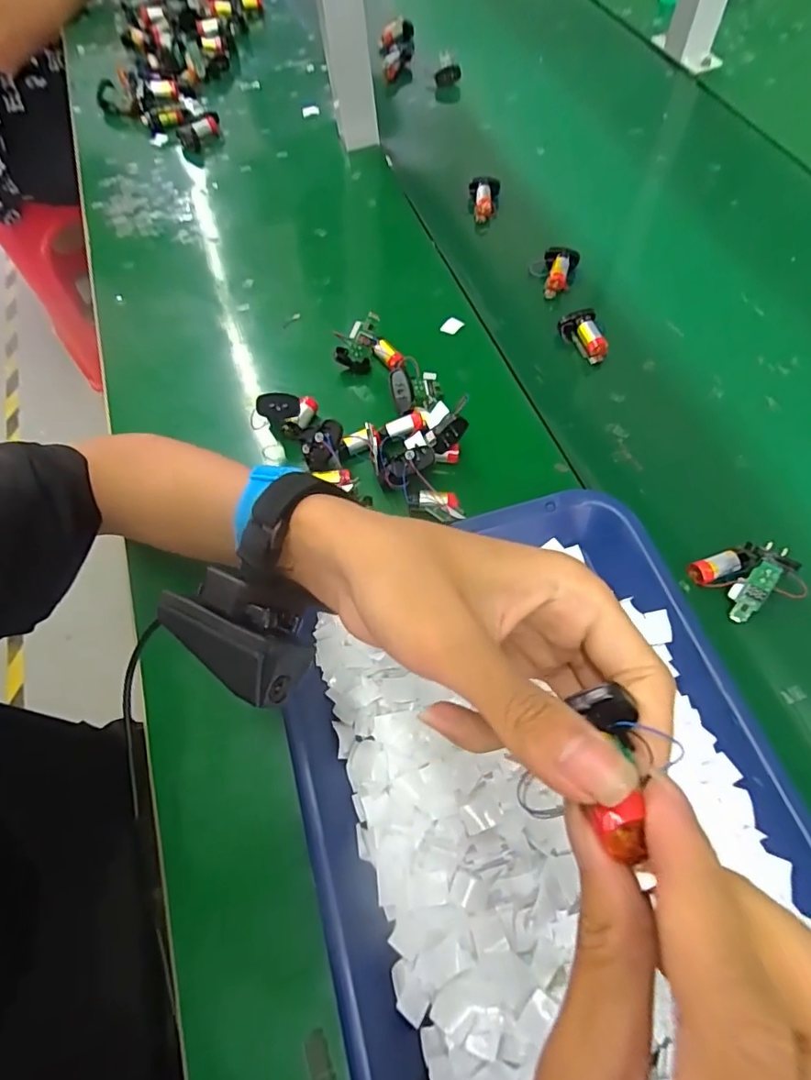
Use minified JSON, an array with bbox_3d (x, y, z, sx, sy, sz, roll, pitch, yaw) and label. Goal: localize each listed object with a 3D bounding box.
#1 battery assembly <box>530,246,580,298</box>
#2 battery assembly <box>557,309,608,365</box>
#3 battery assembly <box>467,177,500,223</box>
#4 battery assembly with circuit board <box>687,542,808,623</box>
[{"bbox_3d":[0.143,-0.257,0.512,0.043,0.028,0.046,10,64,8],"label":"battery assembly"},{"bbox_3d":[0.157,-0.178,0.470,0.027,0.028,0.050,-13,63,-3],"label":"battery assembly"},{"bbox_3d":[0.083,-0.363,0.567,0.033,0.027,0.043,5,63,6],"label":"battery assembly"},{"bbox_3d":[0.228,0.026,0.354,0.053,0.033,0.045,-15,63,-5],"label":"battery assembly with circuit board"}]

